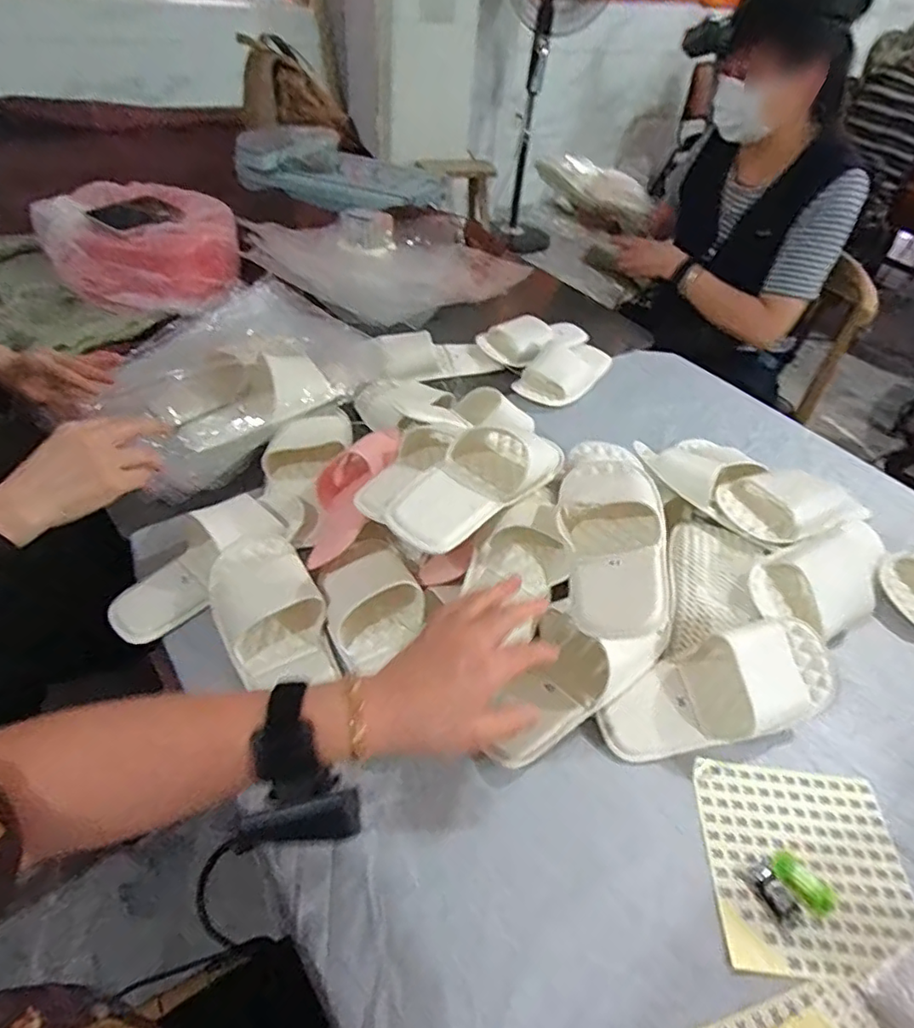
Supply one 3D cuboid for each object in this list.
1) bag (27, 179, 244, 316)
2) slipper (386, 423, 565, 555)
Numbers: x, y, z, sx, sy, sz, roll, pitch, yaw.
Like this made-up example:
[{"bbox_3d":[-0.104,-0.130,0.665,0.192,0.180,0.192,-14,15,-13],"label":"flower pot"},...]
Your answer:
[{"bbox_3d":[-0.571,-0.506,1.073,0.317,0.126,0.313,-2,46,-8],"label":"bag"},{"bbox_3d":[0.022,-0.038,0.610,0.091,0.060,0.224,34,51,24],"label":"slipper"}]

